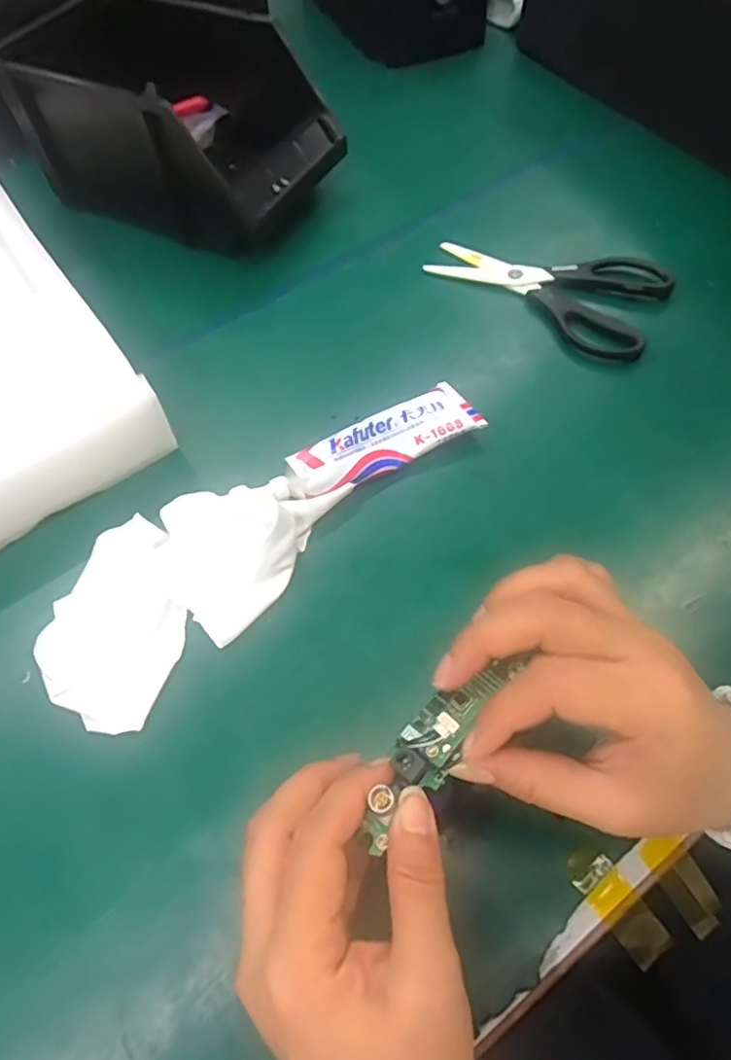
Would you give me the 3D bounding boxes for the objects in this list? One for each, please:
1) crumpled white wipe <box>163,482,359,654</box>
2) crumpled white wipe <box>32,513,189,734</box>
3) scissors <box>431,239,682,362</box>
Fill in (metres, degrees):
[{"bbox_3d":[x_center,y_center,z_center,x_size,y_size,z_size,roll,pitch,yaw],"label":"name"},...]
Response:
[{"bbox_3d":[-0.073,-0.003,0.366,0.084,0.035,0.115,38,69,21],"label":"crumpled white wipe"},{"bbox_3d":[-0.141,0.049,0.351,0.072,0.016,0.123,6,60,6],"label":"crumpled white wipe"},{"bbox_3d":[0.141,-0.198,0.483,0.182,0.011,0.100,27,64,17],"label":"scissors"}]

